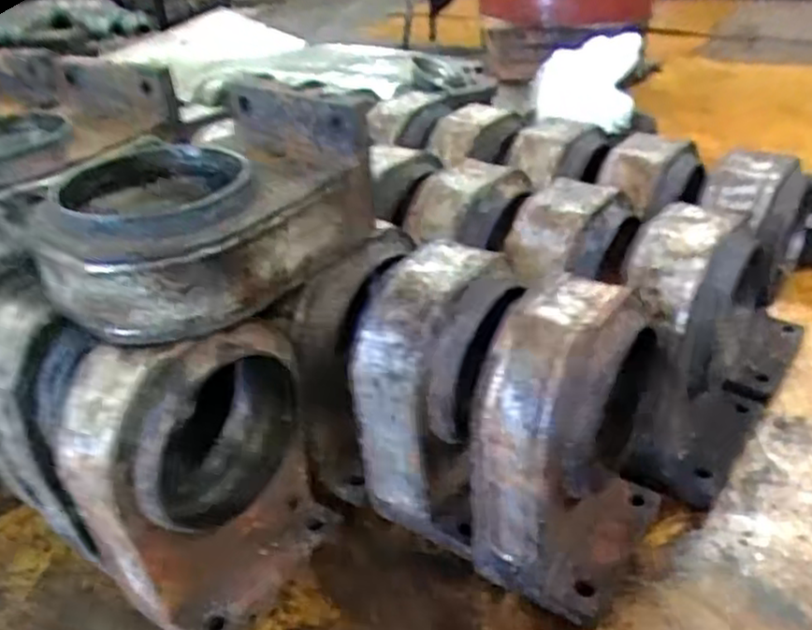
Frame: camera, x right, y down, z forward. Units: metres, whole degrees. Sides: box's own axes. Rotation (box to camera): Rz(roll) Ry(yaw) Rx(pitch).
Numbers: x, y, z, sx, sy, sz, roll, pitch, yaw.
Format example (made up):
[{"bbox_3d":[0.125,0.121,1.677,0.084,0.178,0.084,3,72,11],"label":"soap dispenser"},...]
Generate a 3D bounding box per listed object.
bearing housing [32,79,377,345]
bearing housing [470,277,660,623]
[{"bbox_3d":[-0.203,-0.109,0.722,0.227,0.135,0.301,21,39,34],"label":"bearing housing"},{"bbox_3d":[0.171,0.128,0.729,0.125,0.305,0.210,20,38,33],"label":"bearing housing"}]

